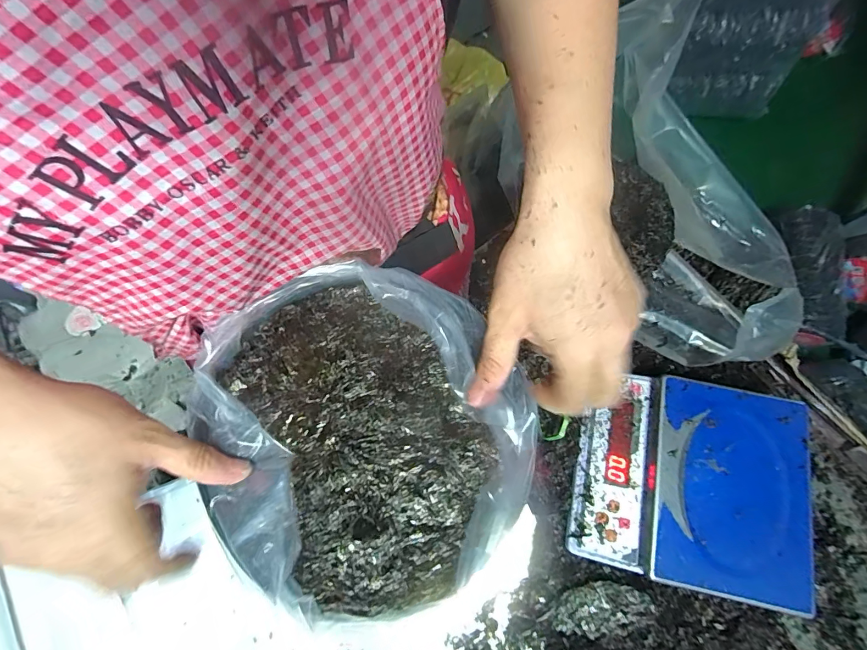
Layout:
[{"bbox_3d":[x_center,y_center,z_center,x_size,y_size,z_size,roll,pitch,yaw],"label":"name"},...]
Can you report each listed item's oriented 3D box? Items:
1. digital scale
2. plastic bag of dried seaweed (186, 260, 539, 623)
[{"bbox_3d":[0.357,0.217,0.586,0.278,0.102,0.274,10,75,2],"label":"digital scale"},{"bbox_3d":[-0.046,0.061,0.264,0.195,0.033,0.212,-24,76,-6],"label":"plastic bag of dried seaweed"}]

